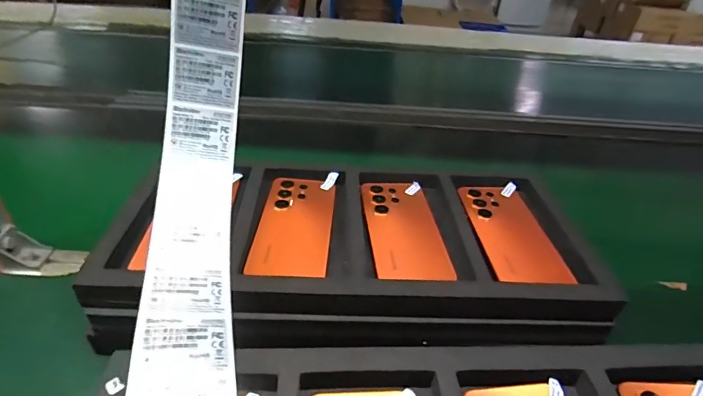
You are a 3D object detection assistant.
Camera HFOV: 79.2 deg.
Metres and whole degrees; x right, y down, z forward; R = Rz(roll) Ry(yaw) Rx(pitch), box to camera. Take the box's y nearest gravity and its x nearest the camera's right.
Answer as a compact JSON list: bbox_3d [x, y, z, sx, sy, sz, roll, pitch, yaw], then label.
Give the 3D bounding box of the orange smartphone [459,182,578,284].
[{"bbox_3d":[0.178,0.036,0.480,0.078,0.008,0.162,0,37,-5],"label":"orange smartphone"}]

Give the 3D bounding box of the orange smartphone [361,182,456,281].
[{"bbox_3d":[0.058,0.031,0.473,0.079,0.006,0.162,1,37,-4],"label":"orange smartphone"}]

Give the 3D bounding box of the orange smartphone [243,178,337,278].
[{"bbox_3d":[-0.060,0.027,0.467,0.077,0.006,0.160,4,37,0],"label":"orange smartphone"}]

